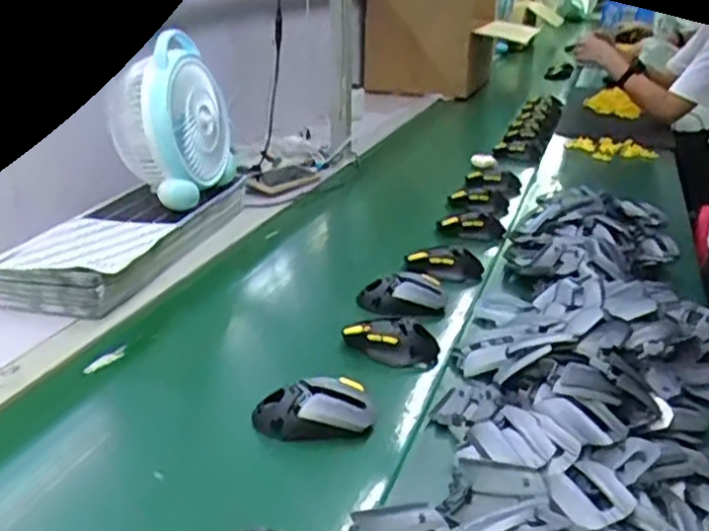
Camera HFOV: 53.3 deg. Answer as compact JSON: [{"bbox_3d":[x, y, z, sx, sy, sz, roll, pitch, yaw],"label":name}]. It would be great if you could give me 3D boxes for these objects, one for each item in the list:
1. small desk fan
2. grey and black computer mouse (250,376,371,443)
[{"bbox_3d":[-0.282,-0.217,1.095,0.142,0.226,0.185,3,24,5],"label":"small desk fan"},{"bbox_3d":[-0.041,0.145,0.706,0.115,0.047,0.056,-1,24,-4],"label":"grey and black computer mouse"}]

